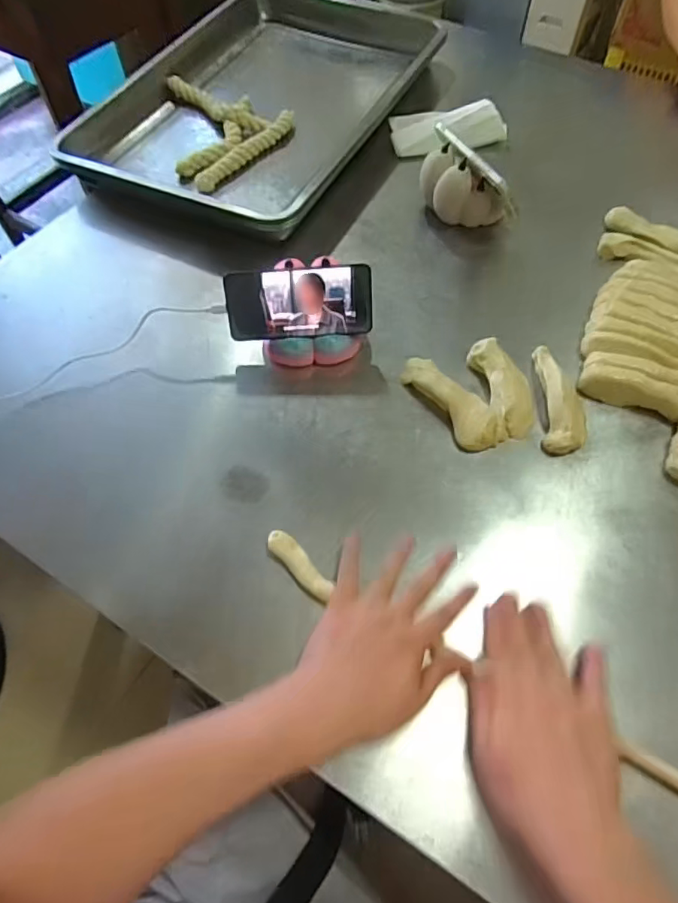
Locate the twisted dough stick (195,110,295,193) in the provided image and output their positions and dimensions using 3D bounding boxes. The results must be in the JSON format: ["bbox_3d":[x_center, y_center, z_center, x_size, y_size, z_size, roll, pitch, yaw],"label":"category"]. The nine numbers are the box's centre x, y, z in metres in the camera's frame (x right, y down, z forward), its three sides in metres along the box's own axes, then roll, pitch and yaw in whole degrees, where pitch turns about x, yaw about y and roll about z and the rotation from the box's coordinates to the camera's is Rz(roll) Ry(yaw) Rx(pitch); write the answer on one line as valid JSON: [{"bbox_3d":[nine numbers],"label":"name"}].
[{"bbox_3d":[-0.145,-0.465,0.818,0.032,0.025,0.210,35,67,18],"label":"twisted dough stick"}]

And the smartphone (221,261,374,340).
[{"bbox_3d":[-0.044,-0.168,0.598,0.162,0.076,0.005,-4,28,-2],"label":"smartphone"}]

